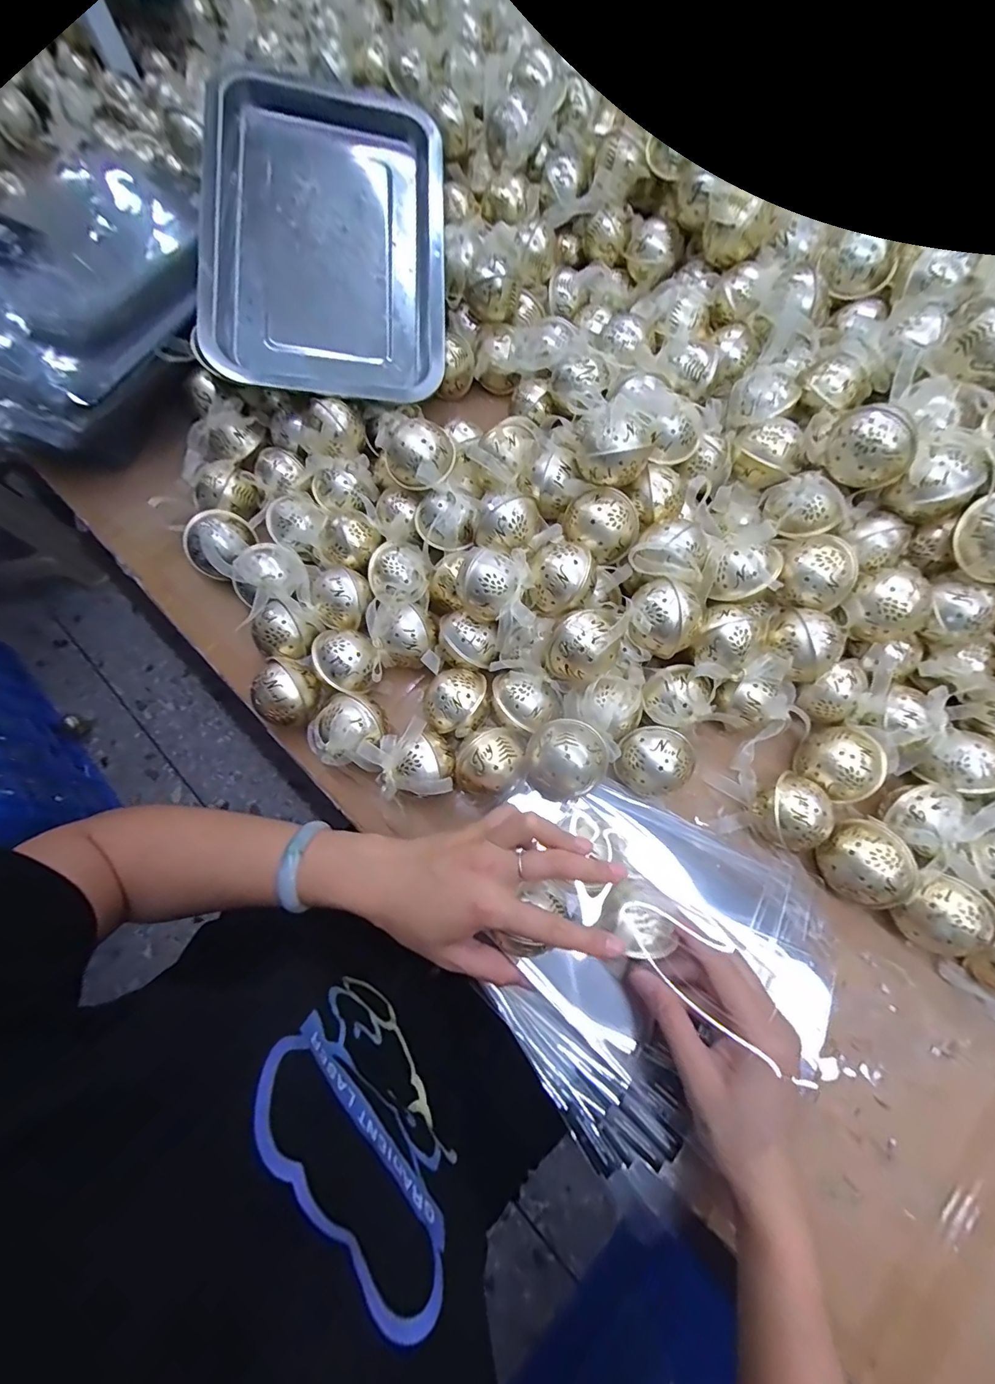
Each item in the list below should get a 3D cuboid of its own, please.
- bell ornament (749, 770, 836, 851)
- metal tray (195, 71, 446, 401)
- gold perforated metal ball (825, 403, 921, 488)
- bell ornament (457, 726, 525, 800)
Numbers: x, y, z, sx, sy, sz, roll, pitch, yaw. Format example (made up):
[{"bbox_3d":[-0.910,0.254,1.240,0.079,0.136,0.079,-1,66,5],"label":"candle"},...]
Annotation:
[{"bbox_3d":[0.227,0.093,0.371,0.046,0.042,0.052,-38,76,-10],"label":"bell ornament"},{"bbox_3d":[-0.159,-0.441,0.466,0.211,0.028,0.313,3,85,-13],"label":"metal tray"},{"bbox_3d":[0.282,-0.183,0.367,0.056,0.053,0.044,35,76,11],"label":"gold perforated metal ball"},{"bbox_3d":[-0.004,0.057,0.383,0.048,0.045,0.054,25,75,8],"label":"bell ornament"}]

